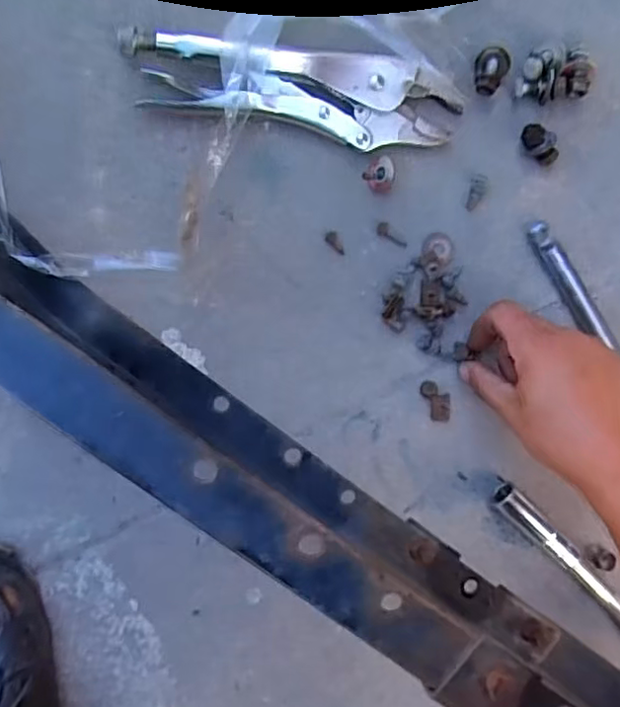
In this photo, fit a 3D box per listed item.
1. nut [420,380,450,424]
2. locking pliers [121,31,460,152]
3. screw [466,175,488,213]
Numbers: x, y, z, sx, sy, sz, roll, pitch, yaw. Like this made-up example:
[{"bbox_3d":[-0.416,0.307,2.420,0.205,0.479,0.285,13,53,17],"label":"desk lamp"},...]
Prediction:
[{"bbox_3d":[0.095,0.036,0.470,0.018,0.006,0.034,-24,99,0],"label":"nut"},{"bbox_3d":[-0.010,-0.172,0.417,0.211,0.025,0.053,5,98,-5],"label":"locking pliers"},{"bbox_3d":[0.119,-0.115,0.453,0.012,0.004,0.026,18,96,-6],"label":"screw"}]

